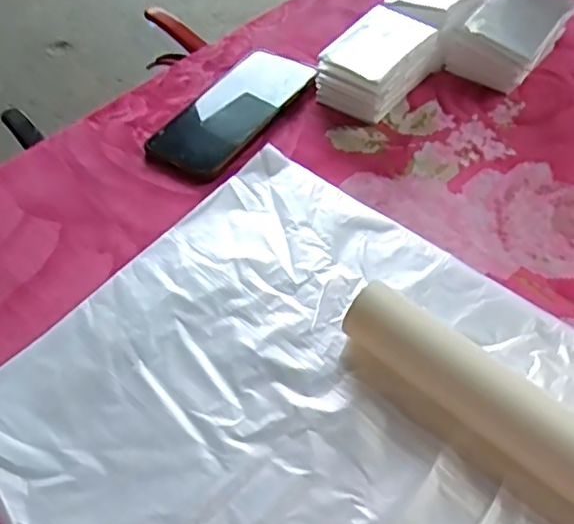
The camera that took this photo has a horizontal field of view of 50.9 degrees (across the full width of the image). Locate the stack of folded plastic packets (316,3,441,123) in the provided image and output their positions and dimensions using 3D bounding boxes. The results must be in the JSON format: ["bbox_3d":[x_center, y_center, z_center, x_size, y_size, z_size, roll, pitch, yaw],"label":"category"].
[{"bbox_3d":[0.077,-0.172,0.520,0.070,0.055,0.104,34,63,27],"label":"stack of folded plastic packets"}]

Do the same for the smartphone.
[{"bbox_3d":[-0.047,-0.136,0.531,0.080,0.015,0.157,30,61,25],"label":"smartphone"}]

